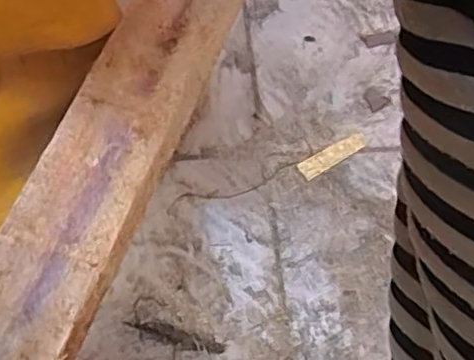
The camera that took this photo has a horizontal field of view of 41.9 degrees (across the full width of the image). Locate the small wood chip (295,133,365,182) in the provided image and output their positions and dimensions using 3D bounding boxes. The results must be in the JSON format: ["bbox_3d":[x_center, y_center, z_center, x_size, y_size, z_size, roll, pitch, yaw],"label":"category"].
[{"bbox_3d":[0.072,-0.019,0.466,0.058,0.005,0.015,-27,64,-19],"label":"small wood chip"}]

